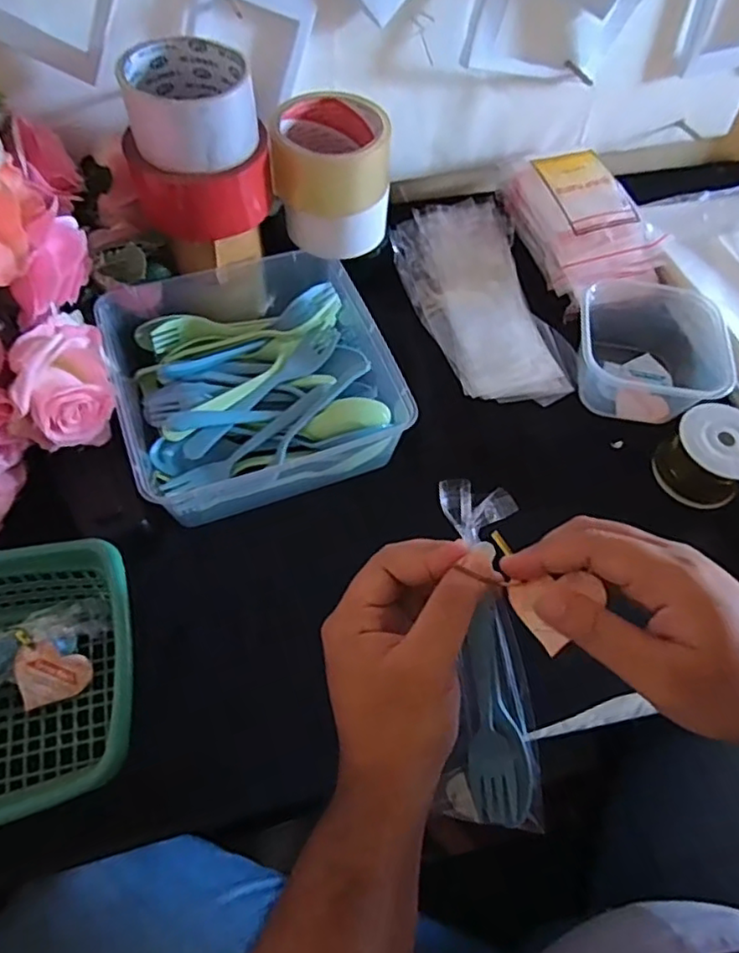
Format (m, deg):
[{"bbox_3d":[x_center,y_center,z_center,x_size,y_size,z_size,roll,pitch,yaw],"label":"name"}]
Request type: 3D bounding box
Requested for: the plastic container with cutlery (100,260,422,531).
[{"bbox_3d":[-0.098,-0.085,0.491,0.205,0.064,0.218,-21,62,-15],"label":"plastic container with cutlery"}]

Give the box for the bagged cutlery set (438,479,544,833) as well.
[{"bbox_3d":[0.059,0.098,0.323,0.048,0.021,0.194,-9,103,-8],"label":"bagged cutlery set"}]

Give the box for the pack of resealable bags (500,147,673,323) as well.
[{"bbox_3d":[0.208,-0.242,0.594,0.108,0.059,0.161,-14,60,-11],"label":"pack of resealable bags"}]

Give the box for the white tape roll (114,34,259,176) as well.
[{"bbox_3d":[-0.126,-0.264,0.437,0.086,0.051,0.086,1,58,-2],"label":"white tape roll"}]

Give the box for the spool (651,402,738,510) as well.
[{"bbox_3d":[0.266,-0.016,0.481,0.064,0.053,0.062,1,58,-2],"label":"spool"}]

